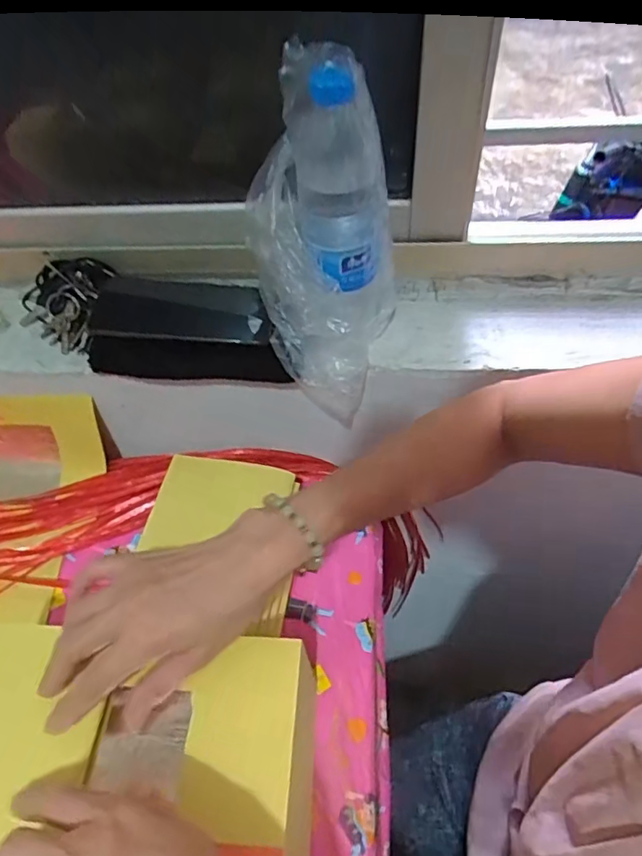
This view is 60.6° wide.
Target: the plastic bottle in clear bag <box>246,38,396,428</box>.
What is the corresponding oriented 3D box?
[{"bbox_3d":[0.000,-0.161,0.480,0.127,0.281,0.101,-1,25,4],"label":"plastic bottle in clear bag"}]

